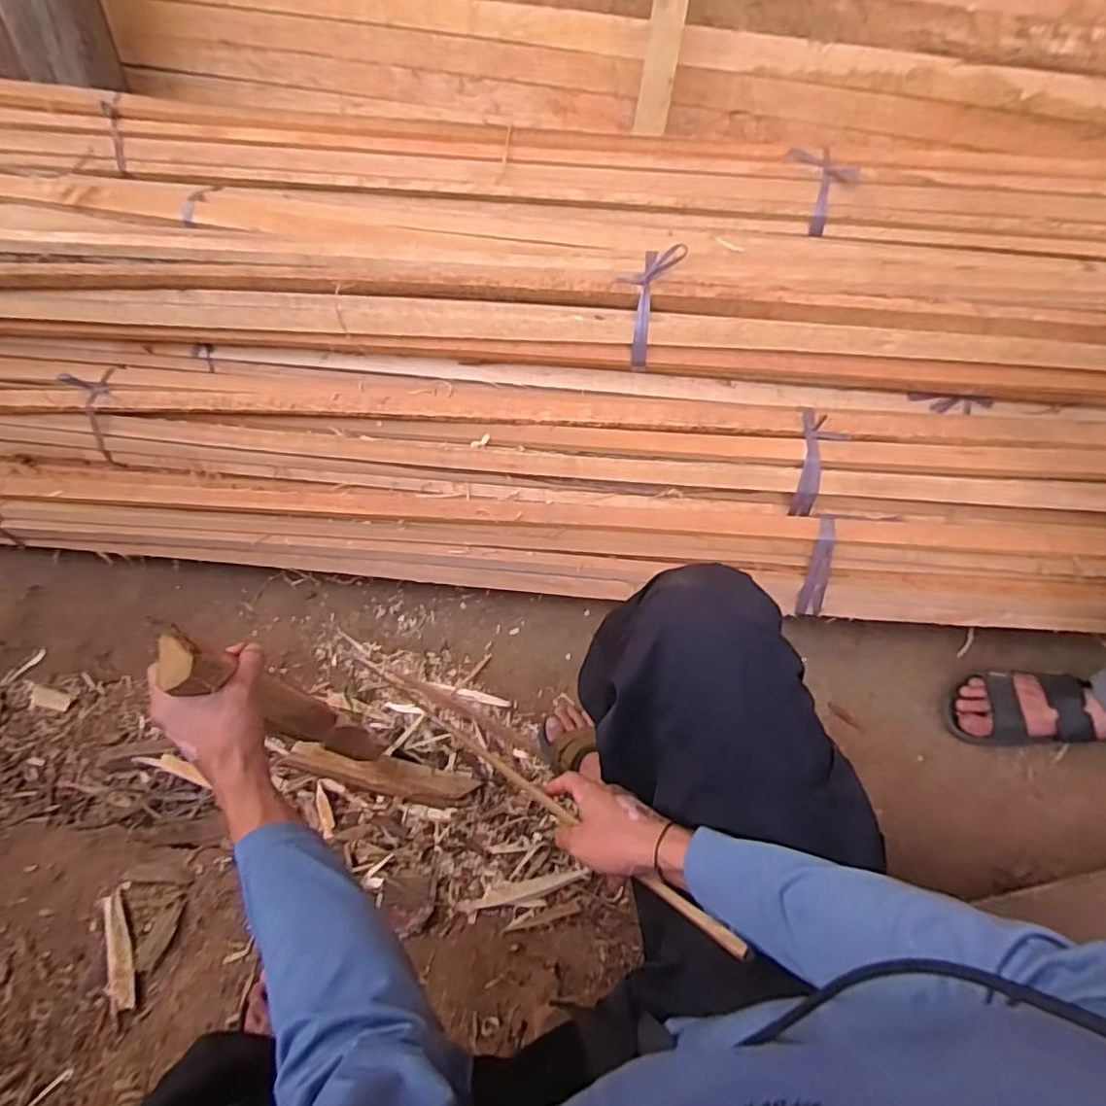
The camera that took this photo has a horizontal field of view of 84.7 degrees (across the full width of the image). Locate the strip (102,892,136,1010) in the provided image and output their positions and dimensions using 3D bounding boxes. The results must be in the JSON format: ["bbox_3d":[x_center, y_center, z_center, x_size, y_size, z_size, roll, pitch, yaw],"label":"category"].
[{"bbox_3d":[-0.515,0.469,0.720,0.026,0.010,0.129,-22,59,-19],"label":"strip"}]

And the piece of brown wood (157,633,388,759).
[{"bbox_3d":[-0.278,0.199,0.714,0.041,0.514,0.044,34,70,19],"label":"piece of brown wood"}]

